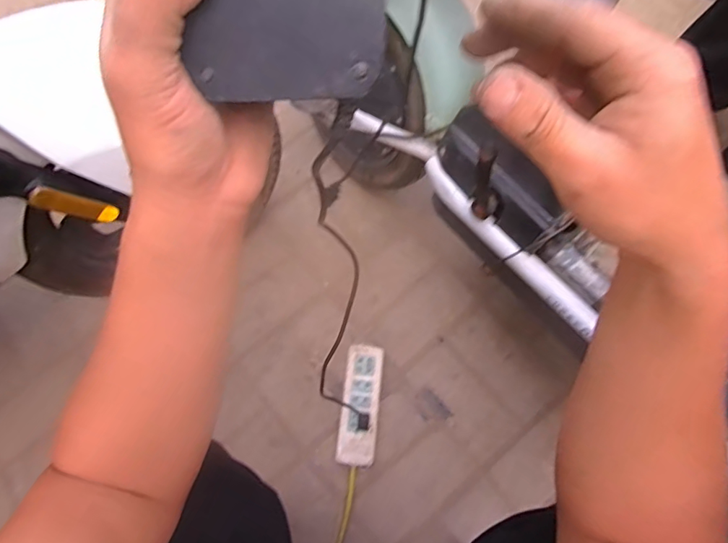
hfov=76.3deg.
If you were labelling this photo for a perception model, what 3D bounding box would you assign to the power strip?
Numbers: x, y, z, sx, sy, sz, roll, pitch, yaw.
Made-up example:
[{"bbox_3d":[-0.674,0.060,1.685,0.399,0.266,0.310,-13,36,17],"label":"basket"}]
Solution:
[{"bbox_3d":[-0.004,0.218,0.762,0.061,0.042,0.185,7,70,4],"label":"power strip"}]

